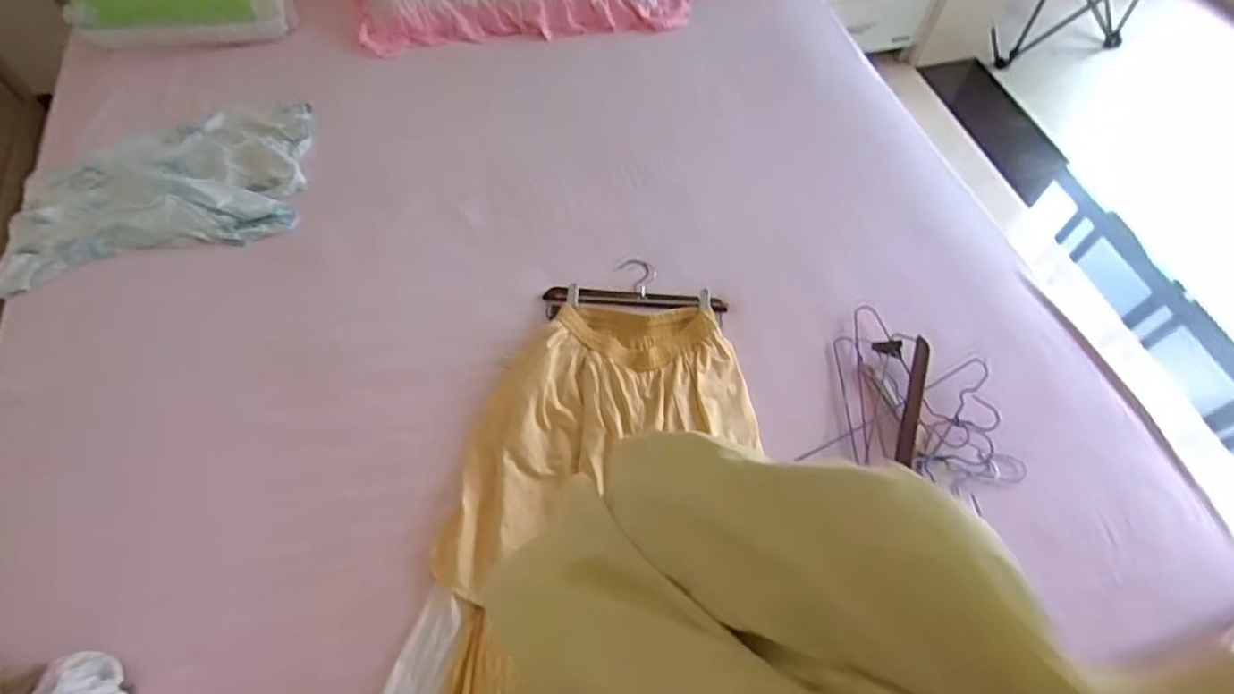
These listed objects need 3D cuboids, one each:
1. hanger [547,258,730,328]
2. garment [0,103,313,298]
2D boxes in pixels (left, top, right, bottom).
[{"bbox_3d":[0.033,-0.106,1.111,0.304,0.033,0.126,2,59,-1],"label":"hanger"},{"bbox_3d":[-0.841,-0.293,1.203,0.548,0.054,0.338,-16,61,-11],"label":"garment"}]

